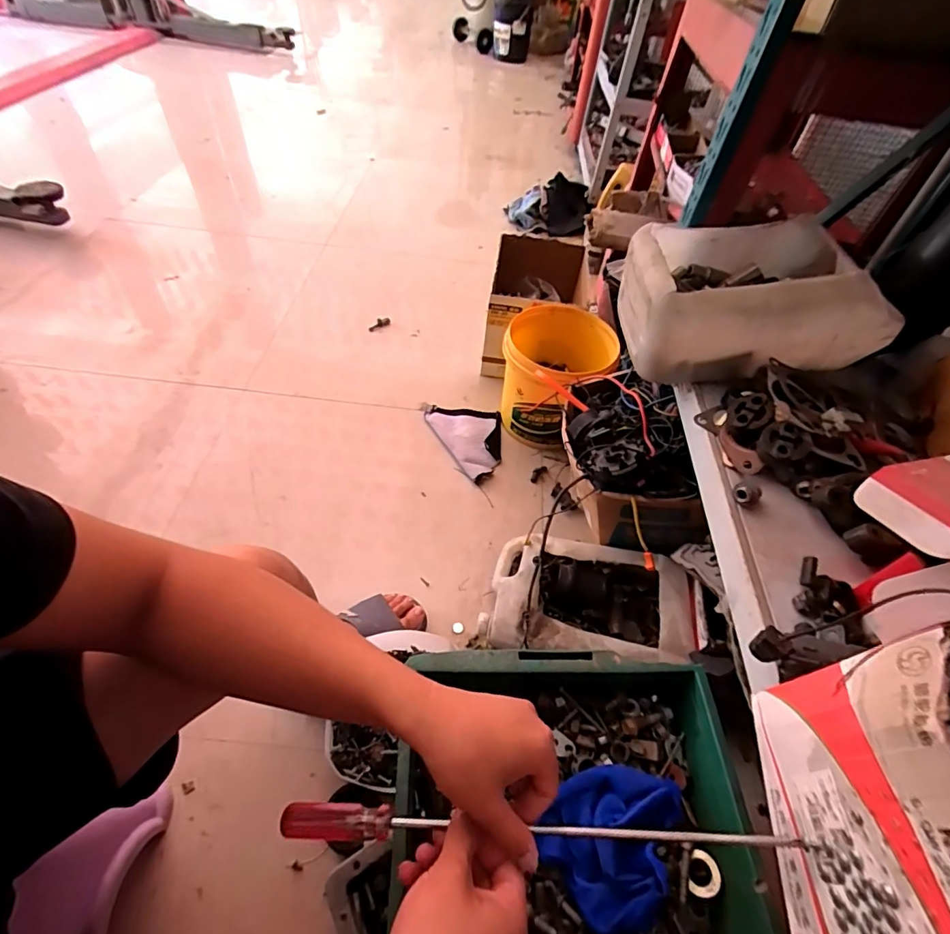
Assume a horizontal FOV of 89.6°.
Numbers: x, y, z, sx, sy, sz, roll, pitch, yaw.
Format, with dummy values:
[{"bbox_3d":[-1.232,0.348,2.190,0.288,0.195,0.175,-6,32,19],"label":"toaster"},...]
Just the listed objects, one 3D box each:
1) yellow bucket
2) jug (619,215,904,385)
[{"bbox_3d":[0.209,-0.226,1.179,0.292,0.243,0.266,-26,59,-24],"label":"yellow bucket"},{"bbox_3d":[0.397,-0.256,0.713,0.328,0.142,0.245,4,52,-3],"label":"jug"}]

